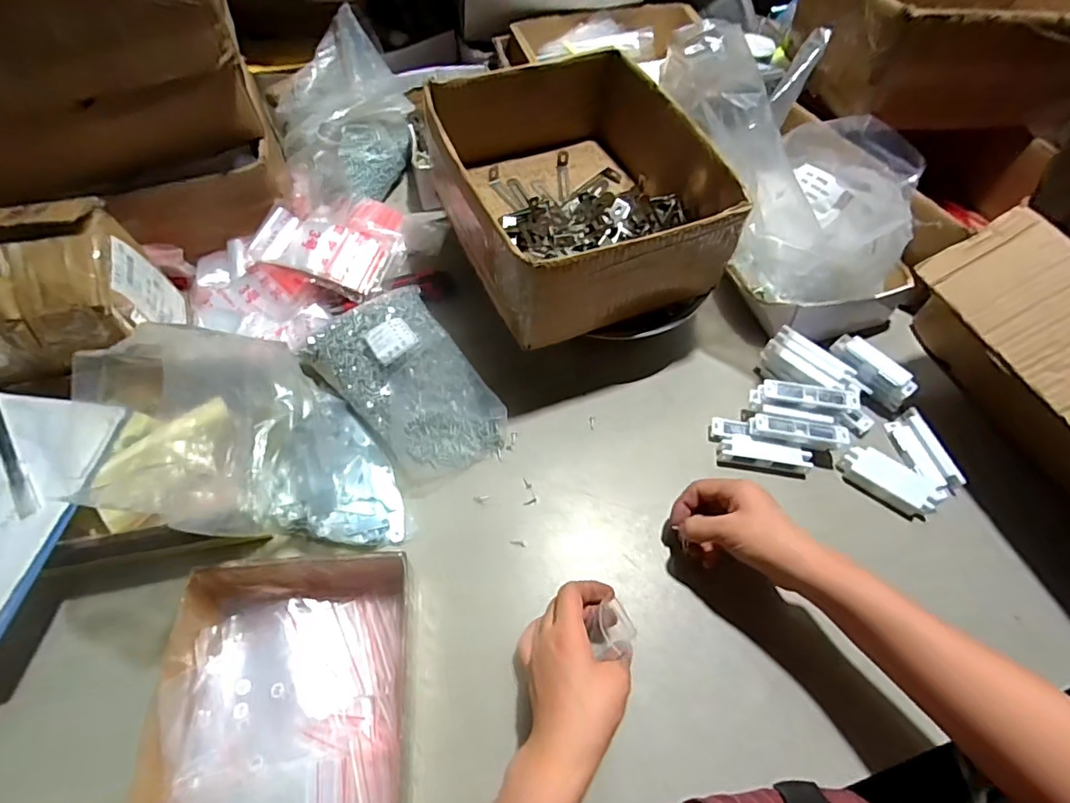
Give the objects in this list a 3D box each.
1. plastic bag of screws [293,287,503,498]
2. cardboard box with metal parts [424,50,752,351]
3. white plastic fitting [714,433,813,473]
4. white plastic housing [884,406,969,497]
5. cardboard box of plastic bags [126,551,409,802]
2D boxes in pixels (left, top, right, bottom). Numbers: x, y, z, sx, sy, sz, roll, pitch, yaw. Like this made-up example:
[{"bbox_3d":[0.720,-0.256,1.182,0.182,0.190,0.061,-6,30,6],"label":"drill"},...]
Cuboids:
[{"bbox_3d":[-0.134,-0.028,0.597,0.140,0.082,0.223,-33,64,-21],"label":"plastic bag of screws"},{"bbox_3d":[0.045,-0.229,0.614,0.260,0.116,0.295,-20,61,-14],"label":"cardboard box with metal parts"},{"bbox_3d":[0.243,0.056,0.589,0.093,0.024,0.025,7,58,2],"label":"white plastic fitting"},{"bbox_3d":[0.421,0.055,0.603,0.039,0.026,0.097,-9,58,-8],"label":"white plastic housing"},{"bbox_3d":[-0.184,0.259,0.414,0.185,0.069,0.265,-3,58,-4],"label":"cardboard box of plastic bags"}]

